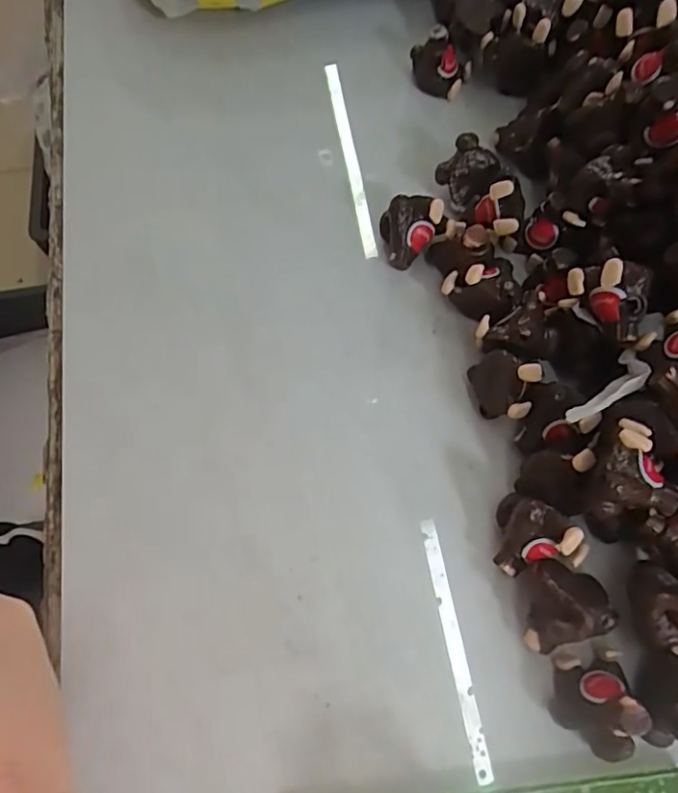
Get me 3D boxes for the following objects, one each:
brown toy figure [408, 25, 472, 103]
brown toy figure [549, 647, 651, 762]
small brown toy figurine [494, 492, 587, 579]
[{"bbox_3d":[0.039,-0.131,0.229,0.024,0.026,0.014,22,71,11],"label":"brown toy figure"},{"bbox_3d":[0.066,0.078,0.150,0.018,0.020,0.025,8,69,6],"label":"brown toy figure"},{"bbox_3d":[0.057,0.040,0.165,0.023,0.021,0.019,4,69,4],"label":"small brown toy figurine"}]

